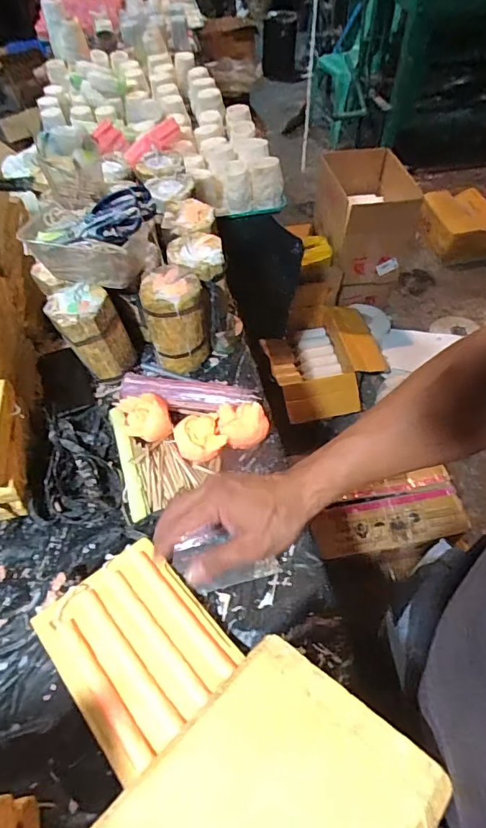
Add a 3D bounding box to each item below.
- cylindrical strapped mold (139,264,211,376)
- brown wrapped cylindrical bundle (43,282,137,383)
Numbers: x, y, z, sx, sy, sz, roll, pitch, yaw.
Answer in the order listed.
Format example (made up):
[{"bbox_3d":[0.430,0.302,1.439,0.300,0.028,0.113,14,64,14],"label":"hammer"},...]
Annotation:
[{"bbox_3d":[-0.103,-0.146,0.747,0.099,0.159,0.087,-11,54,-6],"label":"cylindrical strapped mold"},{"bbox_3d":[-0.236,-0.125,0.732,0.096,0.143,0.087,-29,58,-18],"label":"brown wrapped cylindrical bundle"}]

